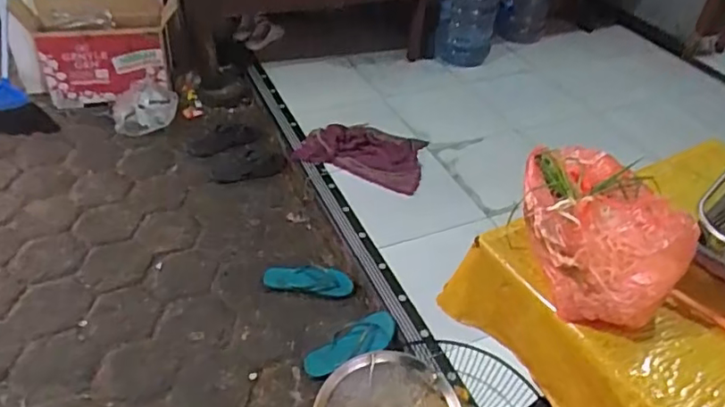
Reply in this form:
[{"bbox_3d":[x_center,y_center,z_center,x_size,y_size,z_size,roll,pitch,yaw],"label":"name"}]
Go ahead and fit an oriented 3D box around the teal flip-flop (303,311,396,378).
[{"bbox_3d":[-0.030,0.361,1.491,0.258,0.022,0.089,-24,71,-20],"label":"teal flip-flop"}]

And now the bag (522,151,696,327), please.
[{"bbox_3d":[0.314,0.044,0.781,0.169,0.143,0.225,-5,41,-11],"label":"bag"}]

